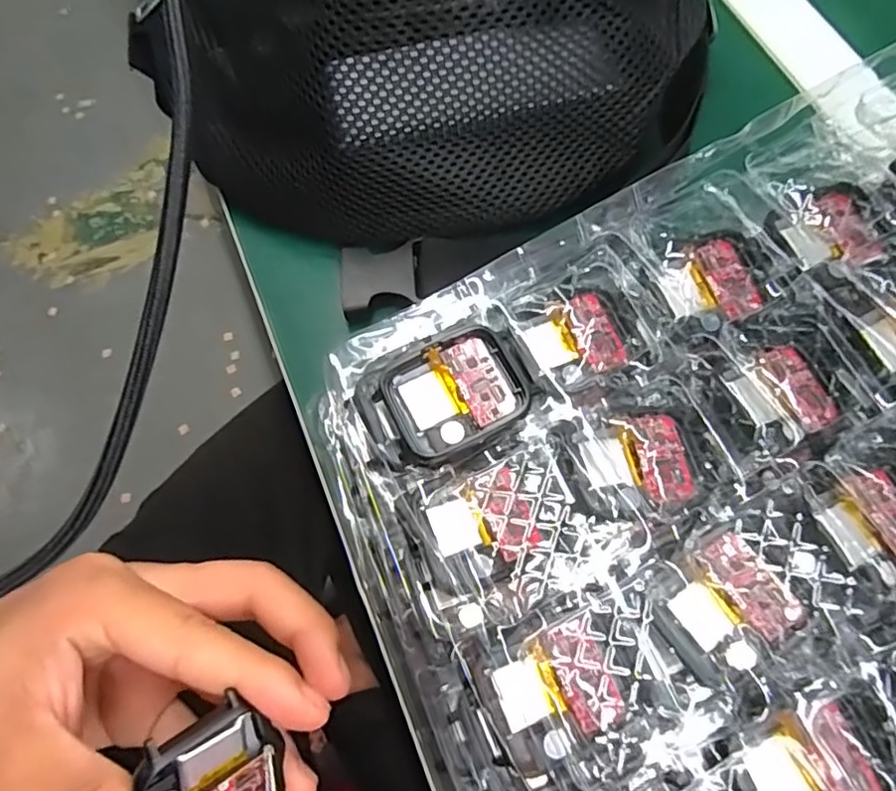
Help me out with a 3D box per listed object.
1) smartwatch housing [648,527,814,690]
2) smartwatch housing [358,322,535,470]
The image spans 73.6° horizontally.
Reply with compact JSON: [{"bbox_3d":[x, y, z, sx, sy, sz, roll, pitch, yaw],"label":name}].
[{"bbox_3d":[0.083,0.063,0.179,0.037,0.012,0.033,-35,72,-11],"label":"smartwatch housing"},{"bbox_3d":[0.000,0.001,0.200,0.054,0.015,0.038,-22,70,-6],"label":"smartwatch housing"}]

